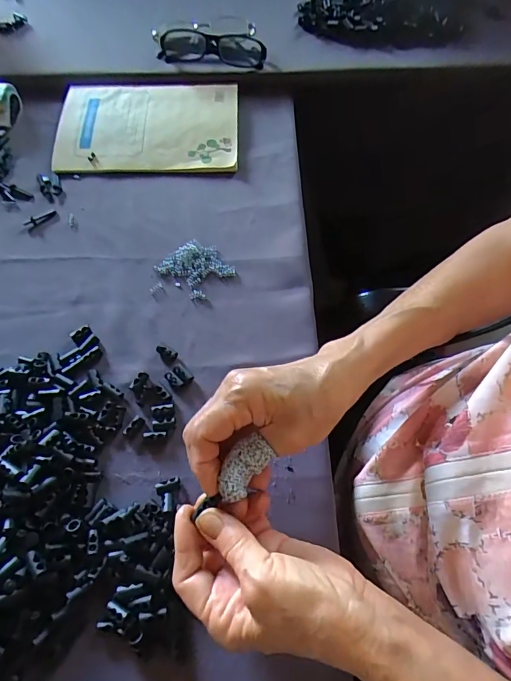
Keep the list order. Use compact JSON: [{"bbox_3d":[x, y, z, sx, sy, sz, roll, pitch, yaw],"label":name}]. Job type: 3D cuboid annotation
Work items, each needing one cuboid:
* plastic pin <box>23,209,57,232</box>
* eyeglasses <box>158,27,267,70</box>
[{"bbox_3d":[-0.225,-0.128,0.436,0.034,0.005,0.013,-40,69,-17],"label":"plastic pin"},{"bbox_3d":[-0.054,-0.360,0.520,0.131,0.041,0.034,4,64,4],"label":"eyeglasses"}]

